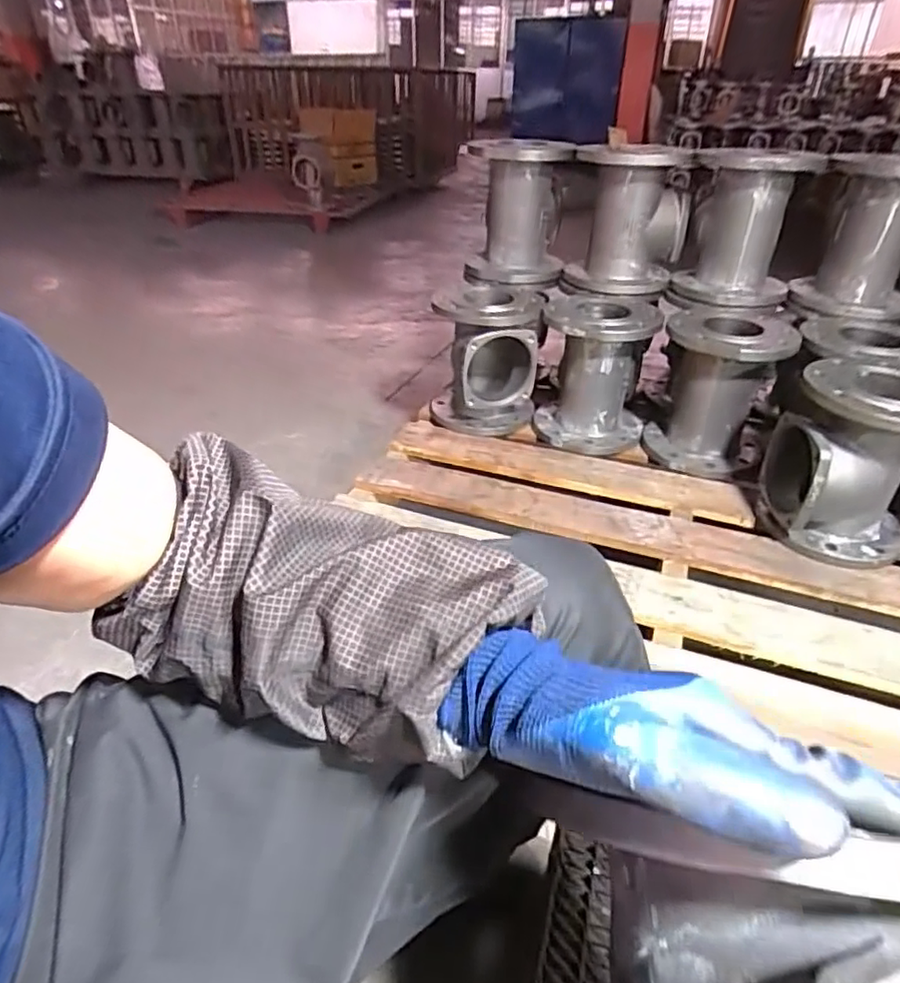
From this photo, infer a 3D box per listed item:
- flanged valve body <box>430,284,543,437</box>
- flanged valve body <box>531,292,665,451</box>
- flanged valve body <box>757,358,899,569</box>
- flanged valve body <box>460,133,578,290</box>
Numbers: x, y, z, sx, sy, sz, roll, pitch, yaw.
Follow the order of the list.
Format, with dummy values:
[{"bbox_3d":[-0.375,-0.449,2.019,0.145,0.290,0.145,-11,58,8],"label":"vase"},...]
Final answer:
[{"bbox_3d":[0.071,-0.265,1.253,0.206,0.258,0.203,3,34,4],"label":"flanged valve body"},{"bbox_3d":[0.285,-0.237,1.214,0.205,0.256,0.221,8,35,11],"label":"flanged valve body"},{"bbox_3d":[0.604,-0.039,0.922,0.198,0.254,0.195,0,34,0],"label":"flanged valve body"},{"bbox_3d":[0.135,-0.568,1.261,0.196,0.268,0.225,3,34,4],"label":"flanged valve body"}]

